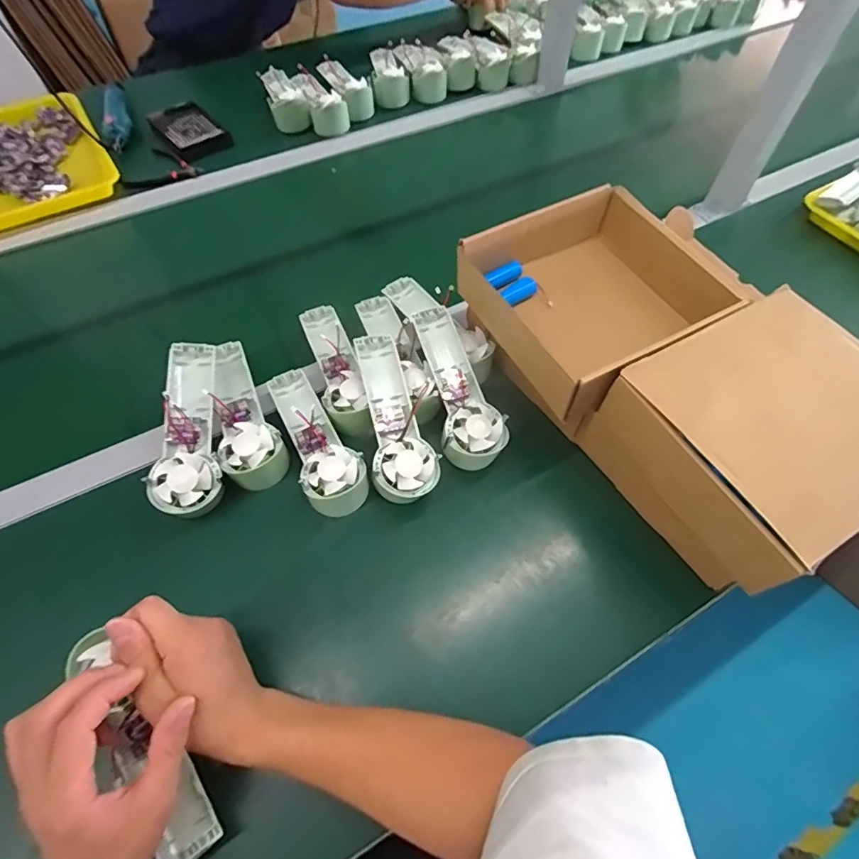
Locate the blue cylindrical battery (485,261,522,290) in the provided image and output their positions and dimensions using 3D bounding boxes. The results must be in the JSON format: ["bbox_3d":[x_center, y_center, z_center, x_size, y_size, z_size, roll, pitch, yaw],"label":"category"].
[{"bbox_3d":[0.082,-0.170,0.549,0.055,0.014,0.016,-32,63,-19],"label":"blue cylindrical battery"}]

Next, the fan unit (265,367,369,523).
[{"bbox_3d":[-0.118,0.005,0.514,0.061,0.047,0.171,-23,60,-14],"label":"fan unit"}]

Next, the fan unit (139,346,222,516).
[{"bbox_3d":[-0.233,0.000,0.490,0.059,0.054,0.172,-5,73,-3],"label":"fan unit"}]

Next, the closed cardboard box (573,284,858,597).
[{"bbox_3d":[0.289,0.015,0.458,0.195,0.153,0.188,-26,61,-15],"label":"closed cardboard box"}]

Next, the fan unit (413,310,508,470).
[{"bbox_3d":[0.027,-0.044,0.521,0.064,0.040,0.174,-16,75,-10],"label":"fan unit"}]

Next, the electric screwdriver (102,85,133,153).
[{"bbox_3d":[-0.520,-0.526,0.833,0.035,0.028,0.178,-14,59,-9],"label":"electric screwdriver"}]

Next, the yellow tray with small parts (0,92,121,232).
[{"bbox_3d":[-0.642,-0.425,0.780,0.242,0.048,0.304,-27,62,-16],"label":"yellow tray with small parts"}]

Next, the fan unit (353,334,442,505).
[{"bbox_3d":[-0.039,-0.007,0.507,0.065,0.067,0.169,-14,59,-9],"label":"fan unit"}]

